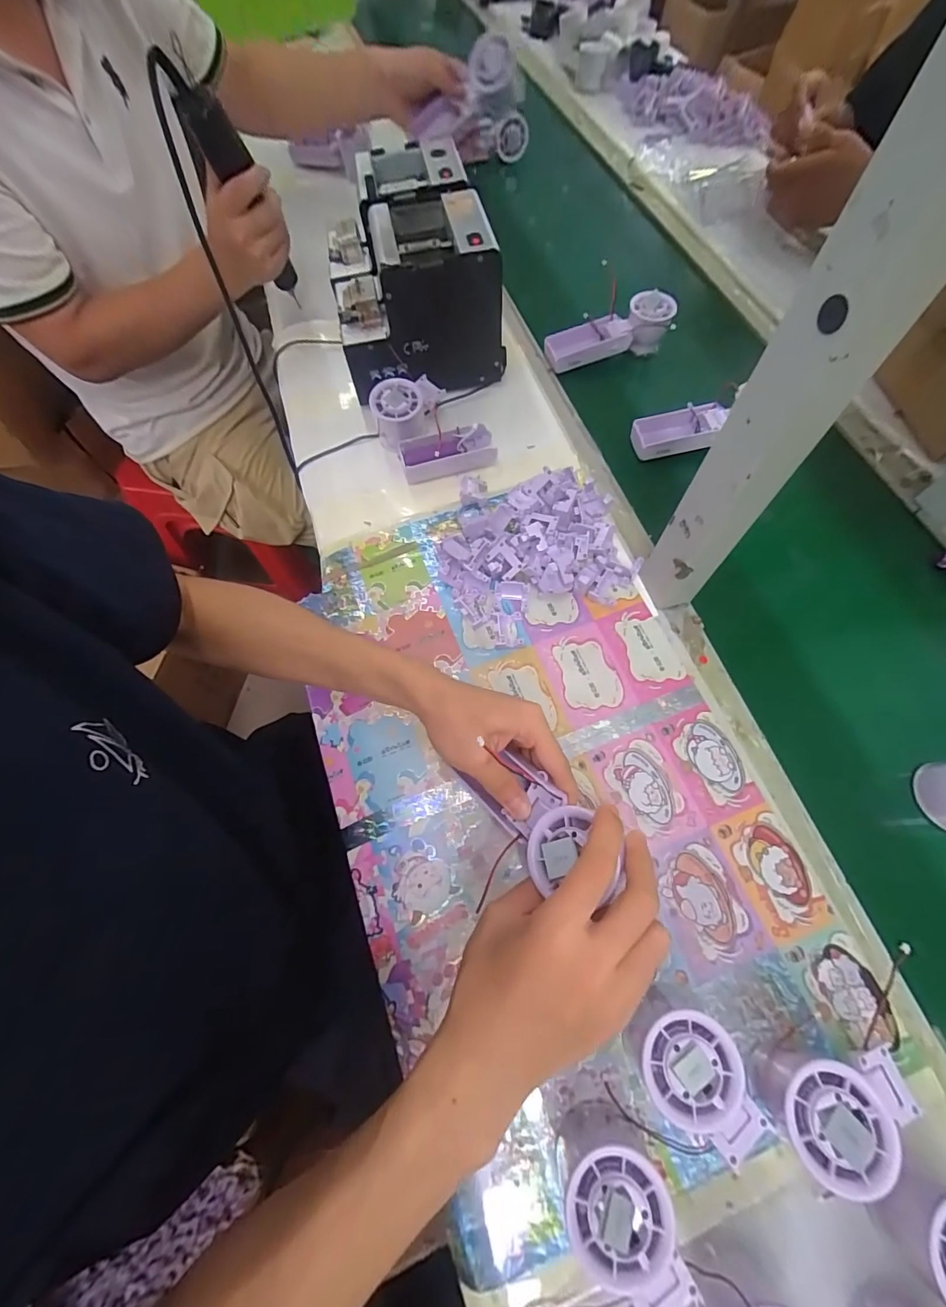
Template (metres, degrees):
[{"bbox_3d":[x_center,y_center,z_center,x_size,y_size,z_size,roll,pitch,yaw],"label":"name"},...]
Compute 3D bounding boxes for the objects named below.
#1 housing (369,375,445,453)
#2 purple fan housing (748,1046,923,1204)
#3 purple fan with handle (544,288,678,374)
[{"bbox_3d":[-0.072,-0.278,0.530,0.084,0.054,0.070,-19,68,-6],"label":"housing"},{"bbox_3d":[0.226,0.279,0.282,0.087,0.056,0.058,-1,67,1],"label":"purple fan housing"},{"bbox_3d":[0.182,-0.417,0.609,0.163,0.063,0.054,-14,67,10],"label":"purple fan with handle"}]

